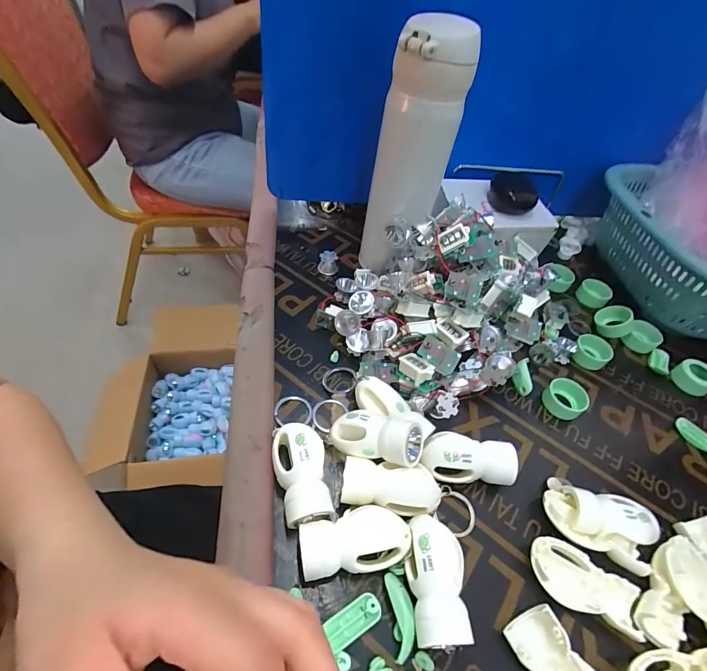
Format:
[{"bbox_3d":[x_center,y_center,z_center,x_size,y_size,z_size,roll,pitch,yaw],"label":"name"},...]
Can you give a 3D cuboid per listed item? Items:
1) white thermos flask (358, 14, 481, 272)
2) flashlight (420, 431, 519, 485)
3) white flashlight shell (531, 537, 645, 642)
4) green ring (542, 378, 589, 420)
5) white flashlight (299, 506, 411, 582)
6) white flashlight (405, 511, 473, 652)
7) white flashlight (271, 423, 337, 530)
[{"bbox_3d":[0.052,-0.149,0.347,0.063,0.219,0.057,-19,55,-23],"label":"white thermos flask"},{"bbox_3d":[0.083,0.093,0.275,0.067,0.034,0.028,9,49,-1],"label":"flashlight"},{"bbox_3d":[0.143,0.155,0.236,0.063,0.013,0.034,23,51,11],"label":"white flashlight shell"},{"bbox_3d":[0.186,0.056,0.331,0.035,0.015,0.033,4,50,-5],"label":"green ring"},{"bbox_3d":[0.001,0.127,0.231,0.064,0.022,0.033,-2,51,-10],"label":"white flashlight"},{"bbox_3d":[0.050,0.145,0.225,0.033,0.031,0.064,5,50,-5],"label":"white flashlight"},{"bbox_3d":[-0.034,0.093,0.253,0.034,0.028,0.063,-11,53,-17],"label":"white flashlight"}]

